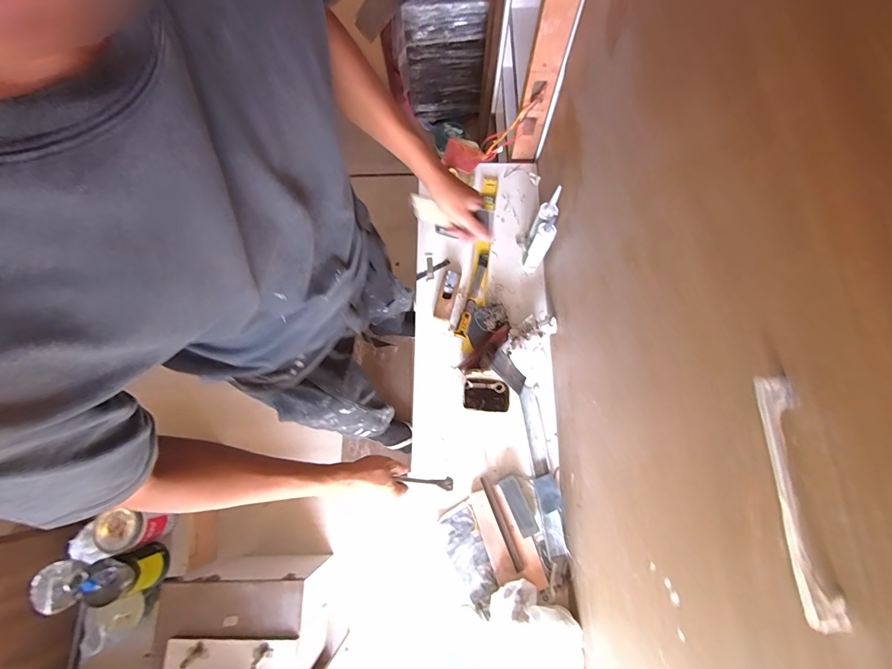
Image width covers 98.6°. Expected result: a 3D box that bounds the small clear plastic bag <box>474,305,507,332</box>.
[{"bbox_3d":[0.131,-0.044,1.115,0.093,0.040,0.085,-5,74,-1],"label":"small clear plastic bag"}]

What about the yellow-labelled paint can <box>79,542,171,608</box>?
[{"bbox_3d":[-1.103,0.837,1.344,0.164,0.191,0.146,-19,74,-5],"label":"yellow-labelled paint can"}]

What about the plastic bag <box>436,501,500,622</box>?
[{"bbox_3d":[0.060,0.562,0.960,0.097,0.027,0.241,-23,75,-6],"label":"plastic bag"}]

